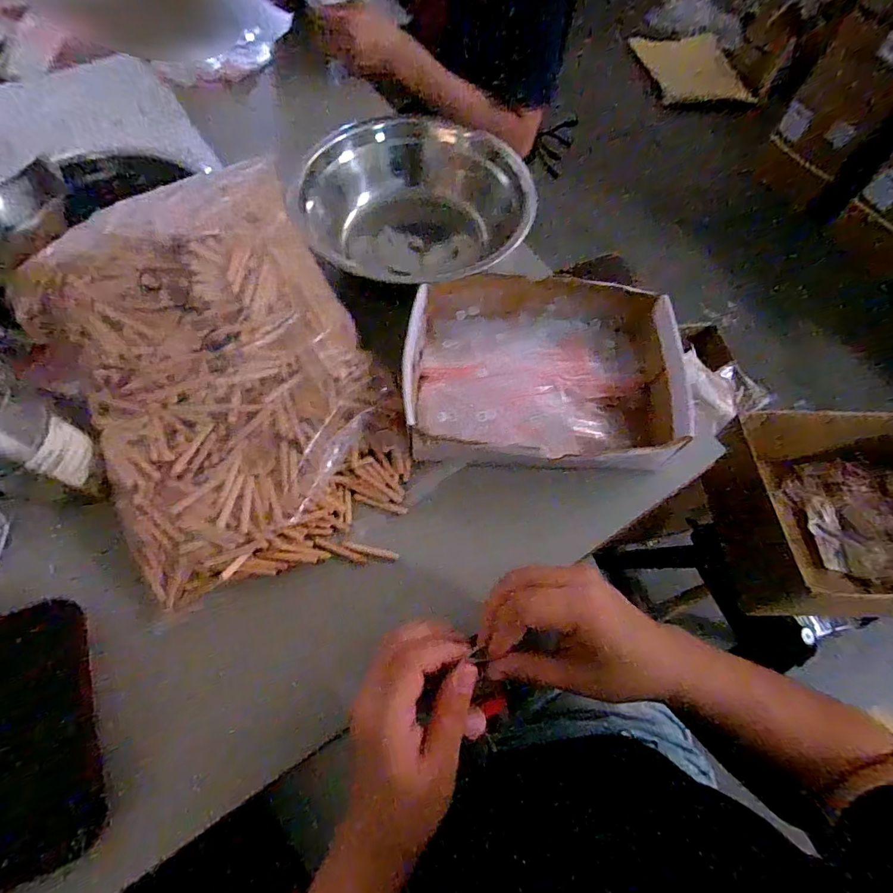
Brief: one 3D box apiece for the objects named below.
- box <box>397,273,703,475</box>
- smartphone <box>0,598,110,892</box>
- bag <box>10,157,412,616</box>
[{"bbox_3d":[0.094,-0.080,0.436,0.256,0.055,0.198,6,65,0],"label":"box"},{"bbox_3d":[-0.331,0.233,0.362,0.016,0.094,0.194,-19,81,32],"label":"smartphone"},{"bbox_3d":[-0.175,-0.053,0.380,0.235,0.047,0.350,-24,96,-19],"label":"bag"}]

